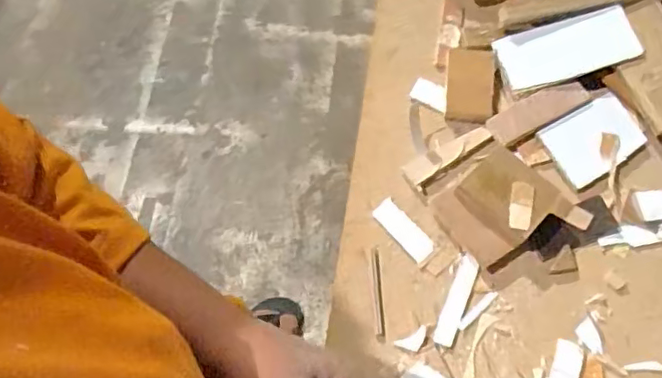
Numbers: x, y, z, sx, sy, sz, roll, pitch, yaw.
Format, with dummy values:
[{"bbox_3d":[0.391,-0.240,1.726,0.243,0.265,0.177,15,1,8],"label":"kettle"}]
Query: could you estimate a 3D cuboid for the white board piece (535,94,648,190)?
[{"bbox_3d":[0.259,-0.049,0.559,0.094,0.014,0.066,-28,69,-12],"label":"white board piece"}]

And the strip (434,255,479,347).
[{"bbox_3d":[0.110,0.096,0.497,0.016,0.004,0.083,22,68,9],"label":"strip"}]

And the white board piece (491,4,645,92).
[{"bbox_3d":[0.236,-0.141,0.574,0.130,0.008,0.061,-15,75,9],"label":"white board piece"}]

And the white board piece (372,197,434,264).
[{"bbox_3d":[0.066,0.037,0.522,0.025,0.004,0.064,-38,72,-16],"label":"white board piece"}]

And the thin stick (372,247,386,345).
[{"bbox_3d":[0.041,0.091,0.499,0.009,0.004,0.083,-2,66,-2],"label":"thin stick"}]

